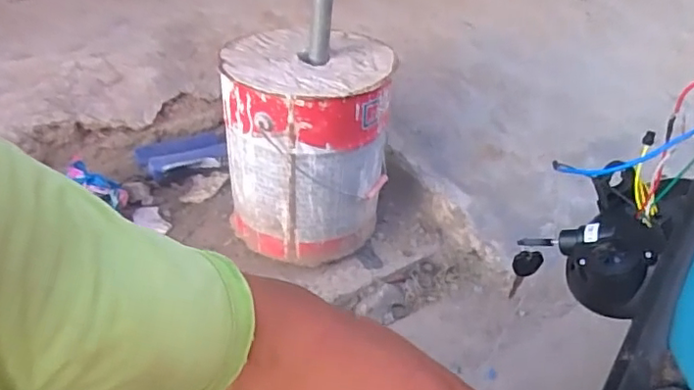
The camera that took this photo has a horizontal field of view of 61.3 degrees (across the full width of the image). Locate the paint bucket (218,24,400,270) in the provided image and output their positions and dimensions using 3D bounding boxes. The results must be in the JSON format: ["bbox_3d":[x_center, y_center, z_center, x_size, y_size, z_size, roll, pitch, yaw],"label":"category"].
[{"bbox_3d":[-0.062,-0.102,1.052,0.275,0.323,0.278,1,39,3],"label":"paint bucket"}]

